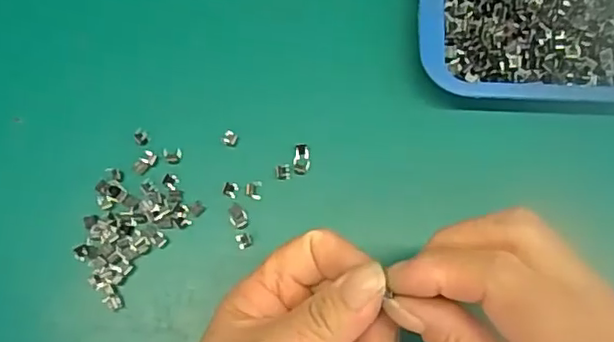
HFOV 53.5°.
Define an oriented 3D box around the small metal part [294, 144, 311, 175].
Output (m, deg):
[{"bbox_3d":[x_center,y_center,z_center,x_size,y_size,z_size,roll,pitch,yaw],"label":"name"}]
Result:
[{"bbox_3d":[-0.003,-0.006,0.313,0.008,0.006,0.015,3,76,2],"label":"small metal part"}]

